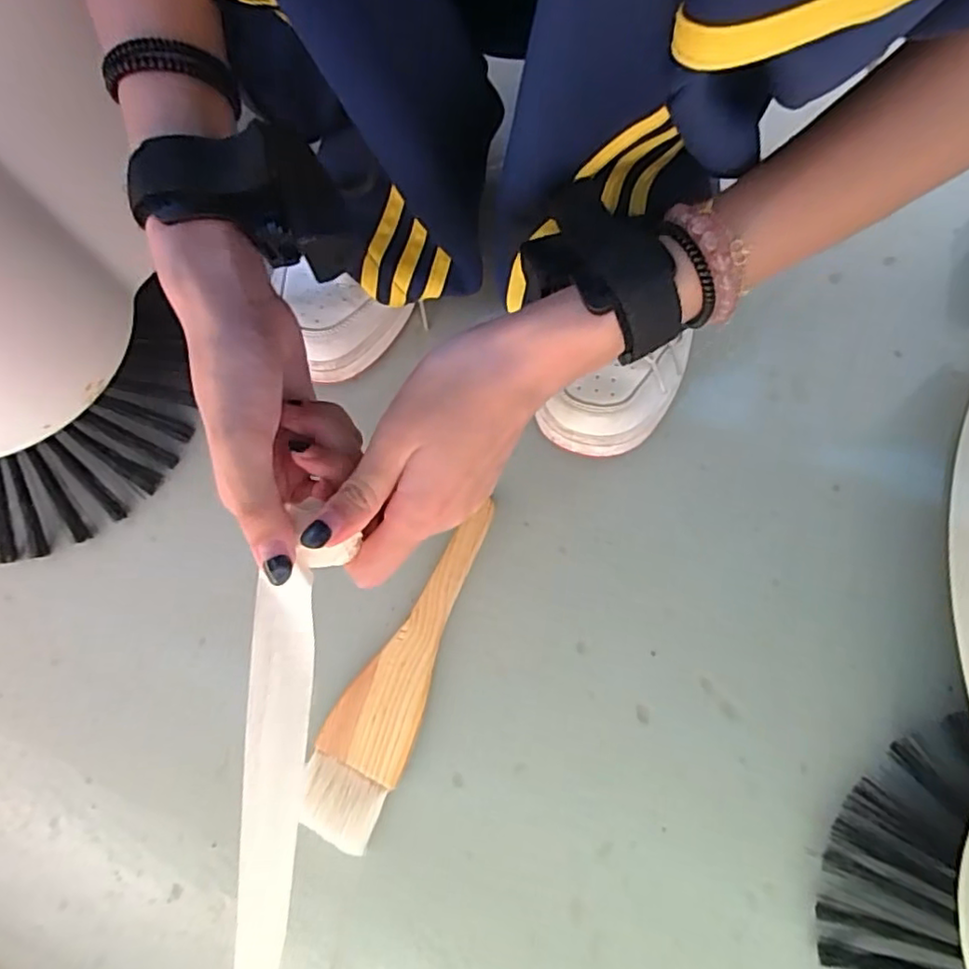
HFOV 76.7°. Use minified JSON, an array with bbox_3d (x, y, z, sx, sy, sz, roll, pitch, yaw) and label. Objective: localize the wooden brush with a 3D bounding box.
[{"bbox_3d":[-0.044,0.101,0.352,0.048,0.014,0.191,24,72,10],"label":"wooden brush"}]

